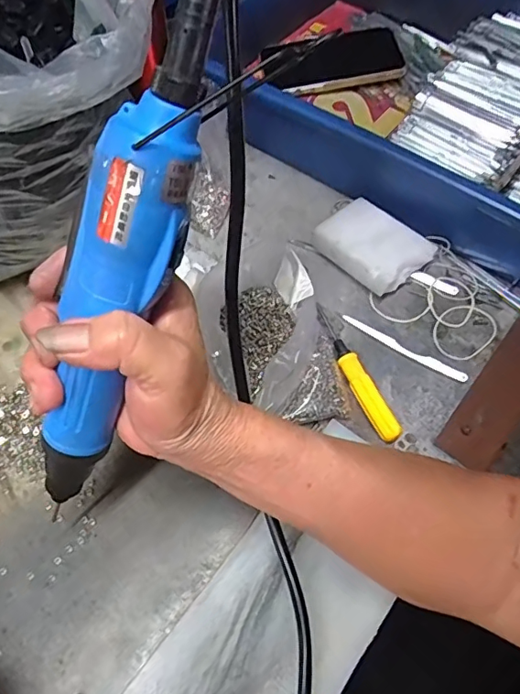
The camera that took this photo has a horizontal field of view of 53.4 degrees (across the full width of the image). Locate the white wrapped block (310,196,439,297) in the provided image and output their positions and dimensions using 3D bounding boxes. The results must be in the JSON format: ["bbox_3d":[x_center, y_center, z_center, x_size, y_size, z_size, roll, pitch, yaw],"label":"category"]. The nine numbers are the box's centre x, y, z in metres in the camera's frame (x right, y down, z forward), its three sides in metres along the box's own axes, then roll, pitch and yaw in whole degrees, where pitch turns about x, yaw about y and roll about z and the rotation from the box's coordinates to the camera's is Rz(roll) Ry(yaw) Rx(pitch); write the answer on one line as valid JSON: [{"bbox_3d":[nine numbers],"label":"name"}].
[{"bbox_3d":[0.095,-0.084,0.438,0.061,0.032,0.084,-38,68,-20],"label":"white wrapped block"}]

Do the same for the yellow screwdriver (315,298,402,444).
[{"bbox_3d":[0.068,0.016,0.380,0.015,0.015,0.117,-21,63,-13],"label":"yellow screwdriver"}]

